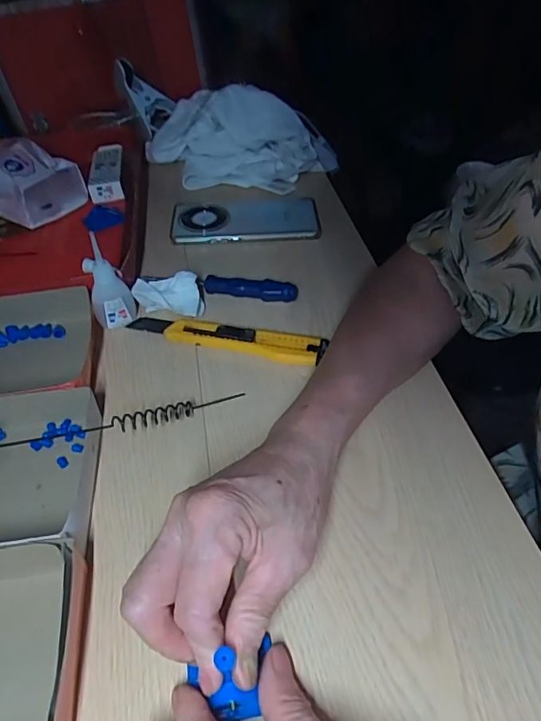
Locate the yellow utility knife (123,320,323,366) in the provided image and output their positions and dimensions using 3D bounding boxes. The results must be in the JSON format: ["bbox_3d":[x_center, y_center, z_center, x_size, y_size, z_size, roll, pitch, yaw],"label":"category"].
[{"bbox_3d":[-0.041,-0.019,0.433,0.171,0.015,0.028,9,46,10],"label":"yellow utility knife"}]

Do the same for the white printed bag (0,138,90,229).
[{"bbox_3d":[-0.293,-0.212,0.572,0.111,0.075,0.091,17,49,17],"label":"white printed bag"}]

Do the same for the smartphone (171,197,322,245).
[{"bbox_3d":[-0.028,-0.167,0.566,0.168,0.007,0.080,-5,46,-4],"label":"smartphone"}]

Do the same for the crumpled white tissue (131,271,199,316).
[{"bbox_3d":[-0.094,-0.058,0.451,0.058,0.037,0.031,2,46,2],"label":"crumpled white tissue"}]

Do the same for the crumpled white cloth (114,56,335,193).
[{"bbox_3d":[-0.060,-0.298,0.634,0.287,0.094,0.123,4,47,5],"label":"crumpled white cloth"}]

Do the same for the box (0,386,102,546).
[{"bbox_3d":[-0.178,0.075,0.321,0.119,0.035,0.115,-3,46,-3],"label":"box"}]

